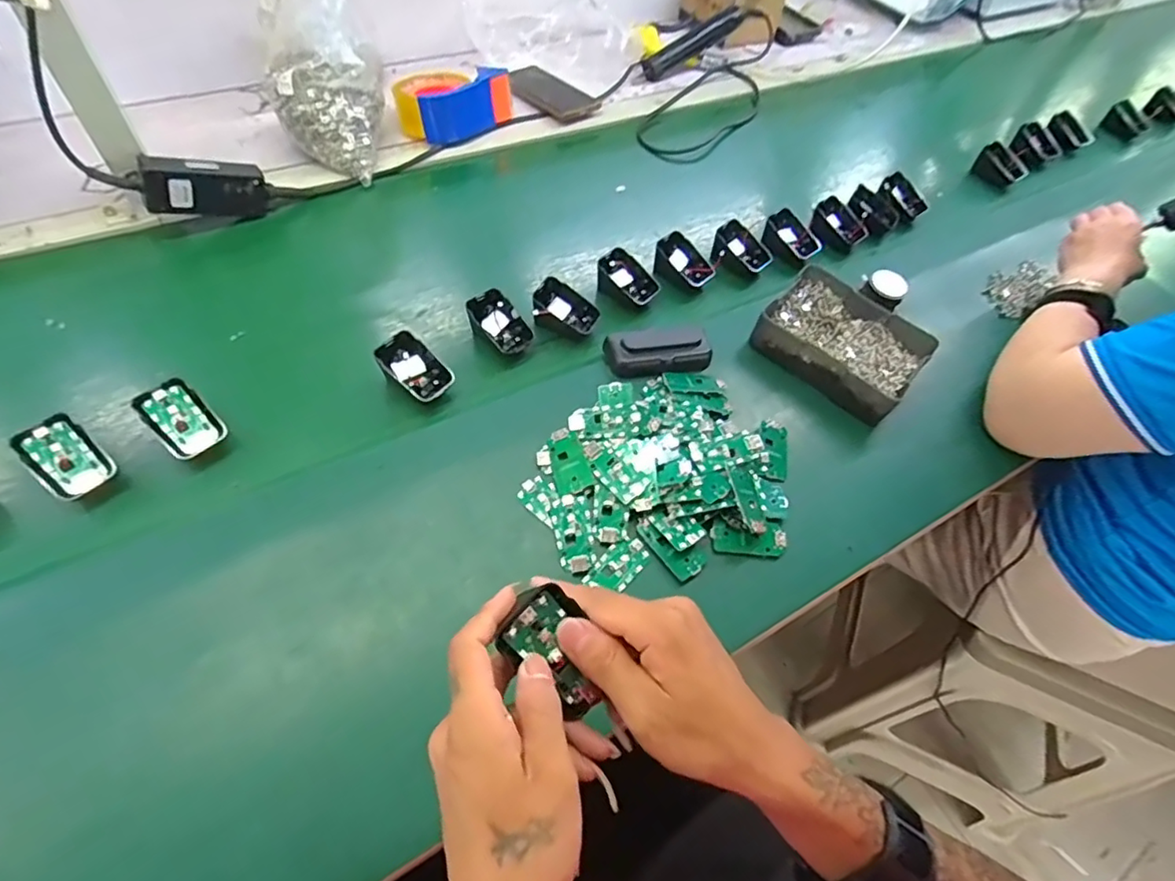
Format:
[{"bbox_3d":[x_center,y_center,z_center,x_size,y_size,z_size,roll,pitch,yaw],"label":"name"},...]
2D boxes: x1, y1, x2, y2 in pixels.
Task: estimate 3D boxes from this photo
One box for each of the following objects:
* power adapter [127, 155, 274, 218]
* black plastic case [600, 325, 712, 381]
[{"bbox_3d":[-0.415,-0.273,0.645,0.127,0.053,0.028,-13,55,-39],"label":"power adapter"},{"bbox_3d":[0.074,-0.091,0.599,0.106,0.029,0.045,-8,56,-11],"label":"black plastic case"}]

